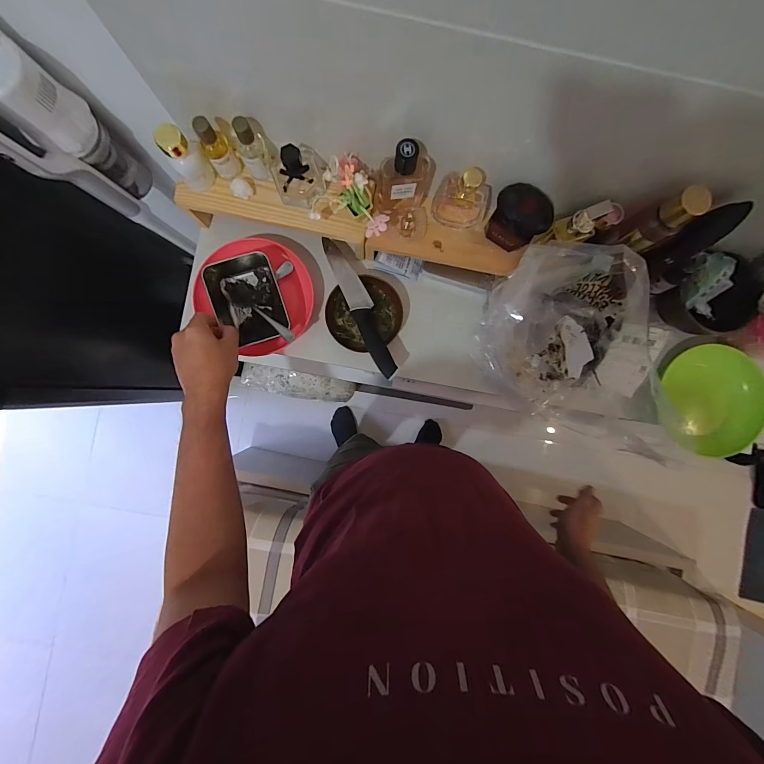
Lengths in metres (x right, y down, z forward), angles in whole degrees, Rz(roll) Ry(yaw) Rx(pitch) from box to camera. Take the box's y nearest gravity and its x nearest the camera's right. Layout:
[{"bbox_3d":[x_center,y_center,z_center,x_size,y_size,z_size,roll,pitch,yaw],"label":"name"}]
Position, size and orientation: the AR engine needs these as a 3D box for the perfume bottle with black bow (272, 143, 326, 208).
[{"bbox_3d":[-0.122,-0.302,0.499,0.072,0.069,0.056,-29,90,-2],"label":"perfume bottle with black bow"}]

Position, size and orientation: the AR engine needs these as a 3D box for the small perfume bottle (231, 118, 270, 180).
[{"bbox_3d":[-0.185,-0.323,0.483,0.037,0.085,0.039,-27,90,-2],"label":"small perfume bottle"}]

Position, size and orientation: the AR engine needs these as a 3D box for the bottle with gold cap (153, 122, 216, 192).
[{"bbox_3d":[-0.272,-0.313,0.485,0.048,0.089,0.038,-42,91,-2],"label":"bottle with gold cap"}]

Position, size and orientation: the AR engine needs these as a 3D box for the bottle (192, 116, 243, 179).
[{"bbox_3d":[-0.232,-0.329,0.483,0.033,0.086,0.036,-30,90,-2],"label":"bottle"}]

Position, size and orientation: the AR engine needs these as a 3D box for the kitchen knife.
[{"bbox_3d":[-0.035,-0.127,0.574,0.037,0.025,0.254,-24,90,-2],"label":"kitchen knife"}]

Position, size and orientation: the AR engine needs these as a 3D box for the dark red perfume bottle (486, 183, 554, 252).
[{"bbox_3d":[0.197,-0.238,0.504,0.079,0.083,0.043,39,88,-1],"label":"dark red perfume bottle"}]

